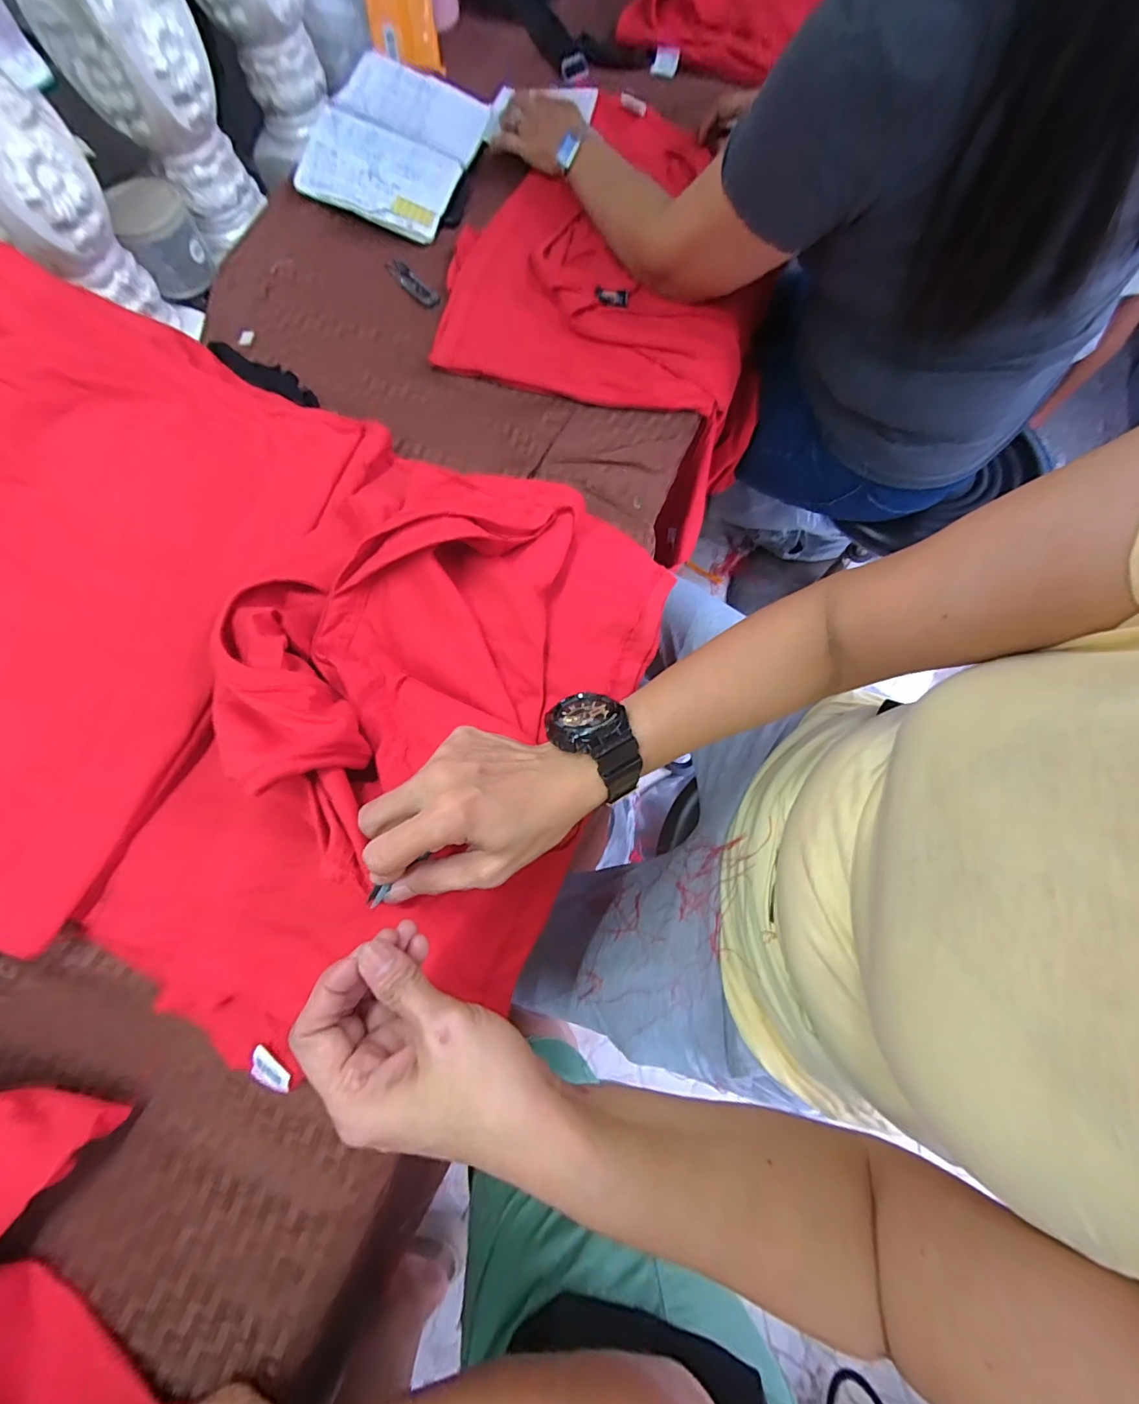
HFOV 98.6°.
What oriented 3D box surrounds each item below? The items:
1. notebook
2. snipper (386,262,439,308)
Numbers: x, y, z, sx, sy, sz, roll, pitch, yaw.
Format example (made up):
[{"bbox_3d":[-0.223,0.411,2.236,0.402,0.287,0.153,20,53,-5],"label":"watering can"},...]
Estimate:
[{"bbox_3d":[-0.223,-0.729,0.638,0.181,0.021,0.236,20,78,-5],"label":"notebook"},{"bbox_3d":[-0.198,-0.527,0.618,0.023,0.006,0.093,-38,75,-9],"label":"snipper"}]

